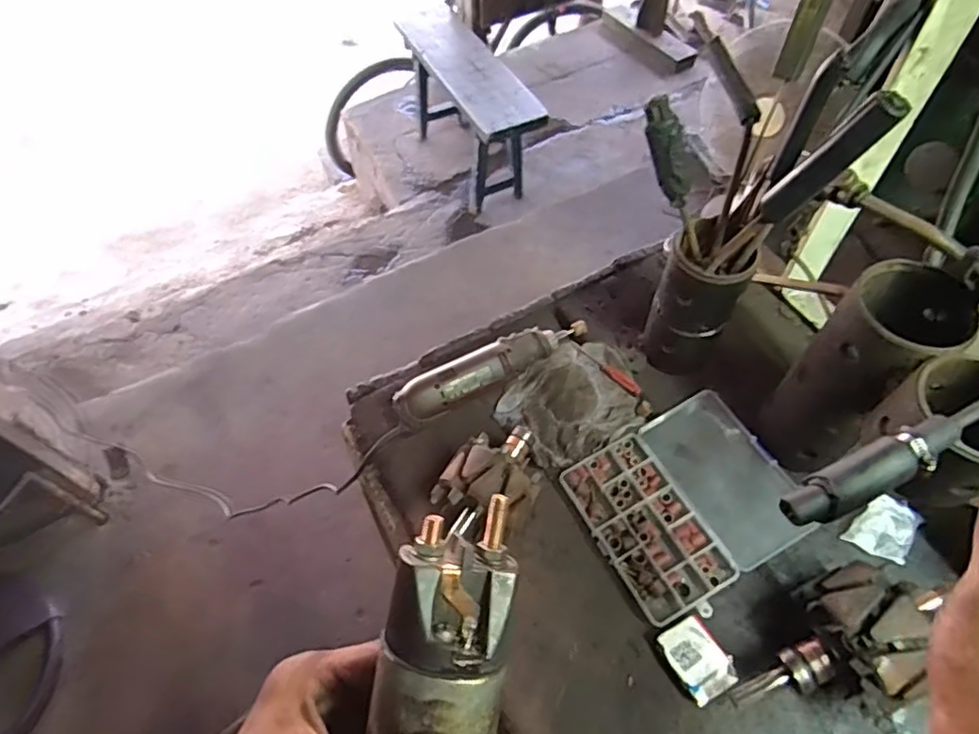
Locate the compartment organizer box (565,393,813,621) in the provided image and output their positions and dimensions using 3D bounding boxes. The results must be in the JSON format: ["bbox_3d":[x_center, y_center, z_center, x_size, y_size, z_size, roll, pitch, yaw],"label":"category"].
[{"bbox_3d":[0.198,0.133,0.613,0.197,0.026,0.176,-28,61,-15],"label":"compartment organizer box"}]

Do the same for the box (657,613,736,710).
[{"bbox_3d":[0.183,0.258,0.535,0.048,0.016,0.061,-27,60,-15],"label":"box"}]

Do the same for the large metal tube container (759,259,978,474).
[{"bbox_3d":[0.325,0.008,0.547,0.082,0.197,0.095,39,66,23],"label":"large metal tube container"}]

